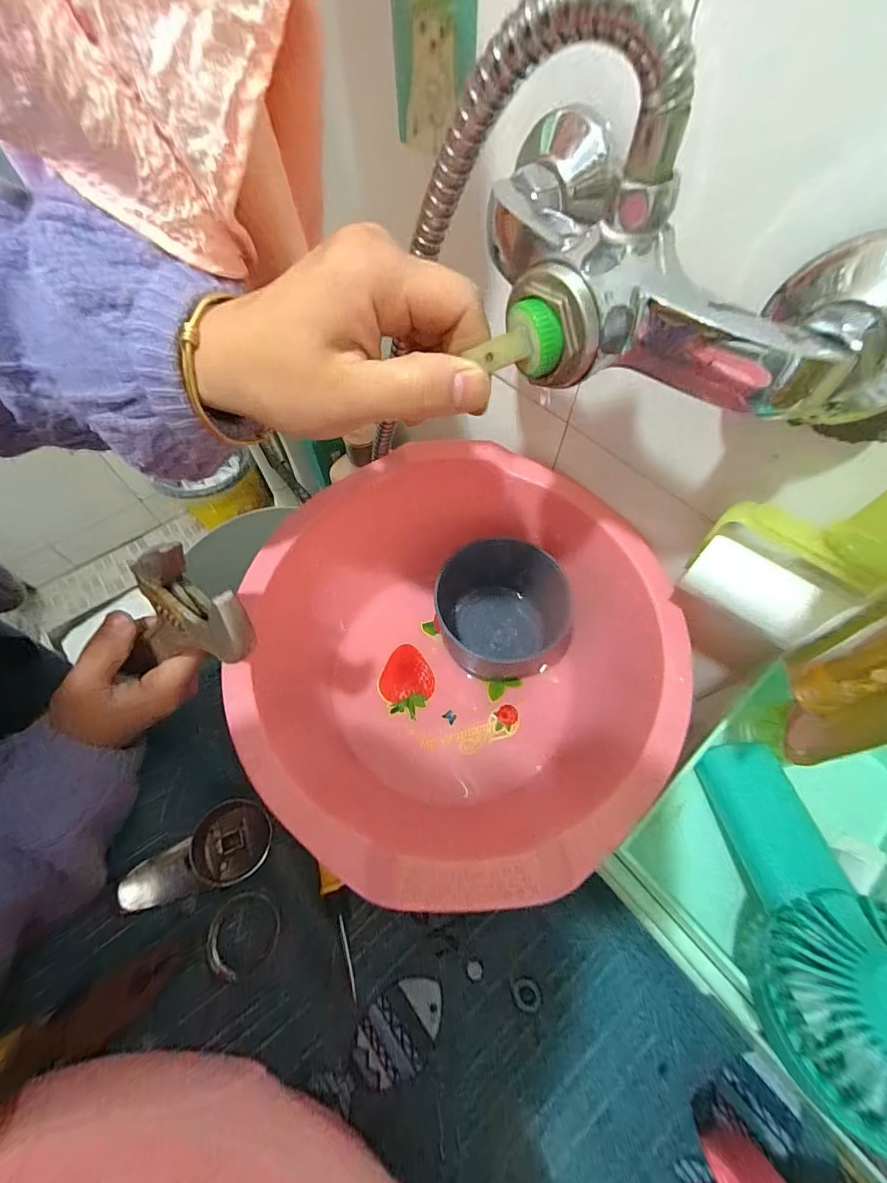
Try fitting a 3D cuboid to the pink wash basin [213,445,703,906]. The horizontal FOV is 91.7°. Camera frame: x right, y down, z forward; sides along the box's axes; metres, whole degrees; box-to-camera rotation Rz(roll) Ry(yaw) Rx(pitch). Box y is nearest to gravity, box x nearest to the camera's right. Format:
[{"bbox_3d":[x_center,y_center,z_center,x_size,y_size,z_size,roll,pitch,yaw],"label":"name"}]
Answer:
[{"bbox_3d":[0.008,0.048,0.324,0.274,0.129,0.279,1,60,-1],"label":"pink wash basin"}]

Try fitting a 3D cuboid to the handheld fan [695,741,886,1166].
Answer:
[{"bbox_3d":[0.164,0.143,0.193,0.069,0.040,0.142,-19,34,14],"label":"handheld fan"}]

